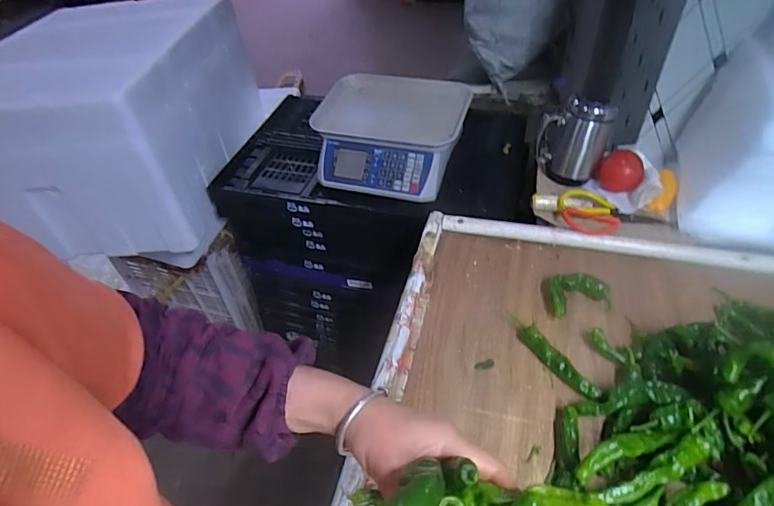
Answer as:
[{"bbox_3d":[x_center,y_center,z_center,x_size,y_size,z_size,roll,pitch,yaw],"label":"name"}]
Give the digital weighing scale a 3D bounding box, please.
[{"bbox_3d":[-0.005,-0.236,0.940,0.285,0.116,0.285,9,47,15],"label":"digital weighing scale"}]

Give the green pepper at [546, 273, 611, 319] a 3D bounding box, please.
[{"bbox_3d":[0.265,0.058,0.643,0.079,0.026,0.059,-3,46,1],"label":"green pepper"}]

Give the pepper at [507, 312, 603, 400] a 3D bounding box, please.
[{"bbox_3d":[0.204,0.128,0.589,0.023,0.019,0.146,-25,49,-19],"label":"pepper"}]

